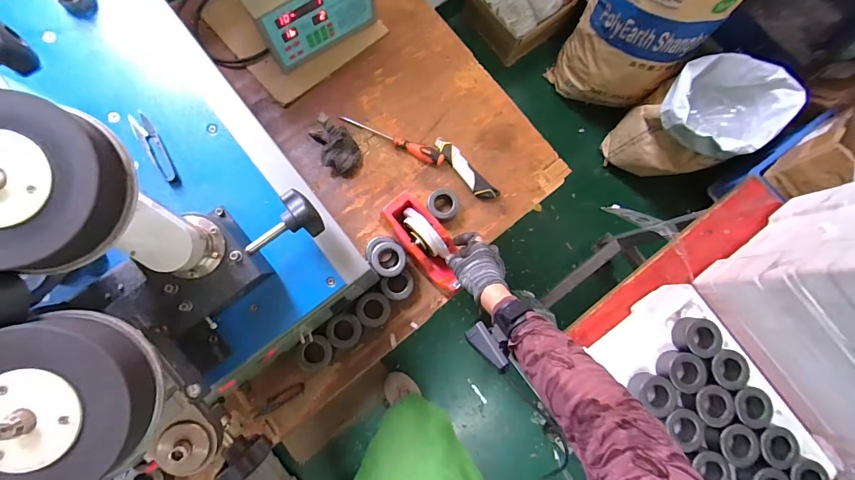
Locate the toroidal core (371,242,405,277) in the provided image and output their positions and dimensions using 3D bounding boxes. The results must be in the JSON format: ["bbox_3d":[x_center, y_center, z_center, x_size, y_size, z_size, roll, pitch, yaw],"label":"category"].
[{"bbox_3d":[-0.069,0.034,0.668,0.061,0.031,0.059,-17,83,-6],"label":"toroidal core"}]

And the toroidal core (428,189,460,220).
[{"bbox_3d":[0.029,-0.067,0.716,0.059,0.033,0.058,1,81,-4],"label":"toroidal core"}]

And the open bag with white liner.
[{"bbox_3d":[0.900,-0.397,1.278,0.322,0.372,0.342,41,81,3],"label":"open bag with white liner"}]

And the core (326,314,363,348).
[{"bbox_3d":[-0.148,0.164,0.675,0.059,0.020,0.059,2,81,-4],"label":"core"}]

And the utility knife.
[{"bbox_3d":[0.075,-0.142,0.756,0.039,0.017,0.164,-42,86,-9],"label":"utility knife"}]

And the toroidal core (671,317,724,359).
[{"bbox_3d":[0.448,0.161,0.622,0.066,0.028,0.059,11,80,-2],"label":"toroidal core"}]

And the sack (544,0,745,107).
[{"bbox_3d":[0.717,-0.755,1.205,0.409,0.600,0.408,42,81,3],"label":"sack"}]

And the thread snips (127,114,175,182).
[{"bbox_3d":[-0.358,-0.123,0.493,0.021,0.012,0.098,-30,84,-8],"label":"thread snips"}]

